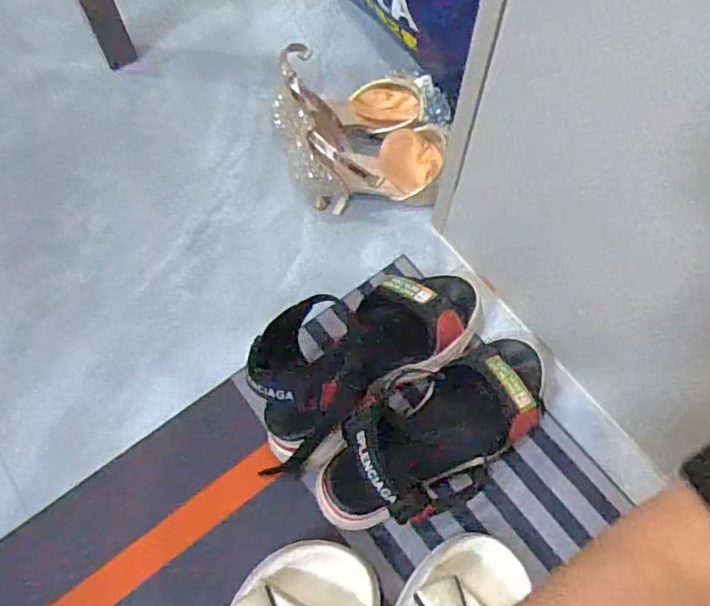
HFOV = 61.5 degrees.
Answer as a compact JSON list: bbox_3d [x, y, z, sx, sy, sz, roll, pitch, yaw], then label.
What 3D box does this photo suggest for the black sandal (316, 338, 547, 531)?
[{"bbox_3d":[0.072,0.103,0.509,0.230,0.080,0.104,-37,71,-15],"label":"black sandal"}]

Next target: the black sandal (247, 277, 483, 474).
[{"bbox_3d":[0.005,0.039,0.525,0.240,0.095,0.103,-35,71,-15],"label":"black sandal"}]

